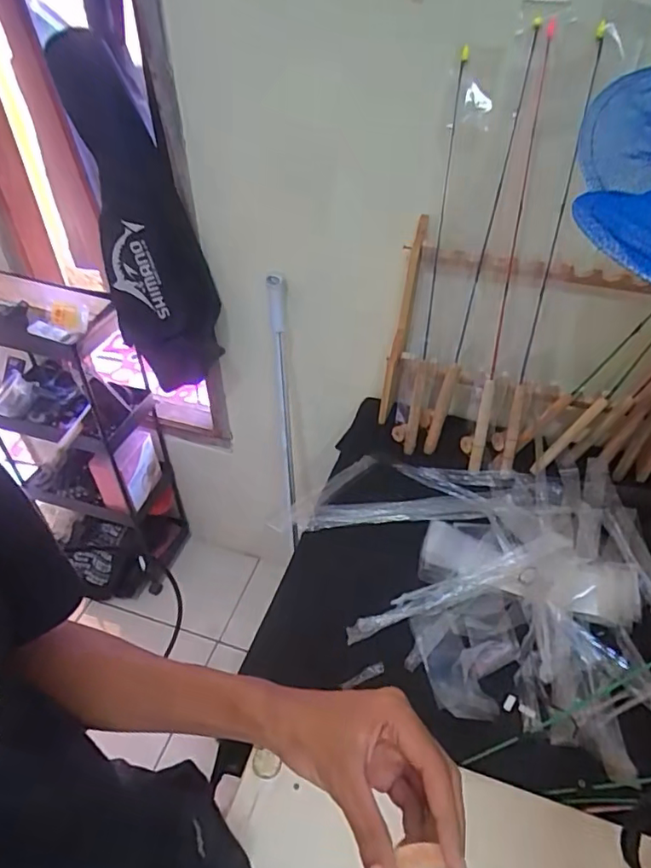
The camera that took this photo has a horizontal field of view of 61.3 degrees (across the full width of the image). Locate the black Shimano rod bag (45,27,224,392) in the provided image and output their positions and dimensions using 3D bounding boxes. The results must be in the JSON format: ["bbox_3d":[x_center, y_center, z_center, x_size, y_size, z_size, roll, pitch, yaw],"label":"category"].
[{"bbox_3d":[-0.330,-0.354,0.955,0.179,0.576,0.076,-13,24,6],"label":"black Shimano rod bag"}]

